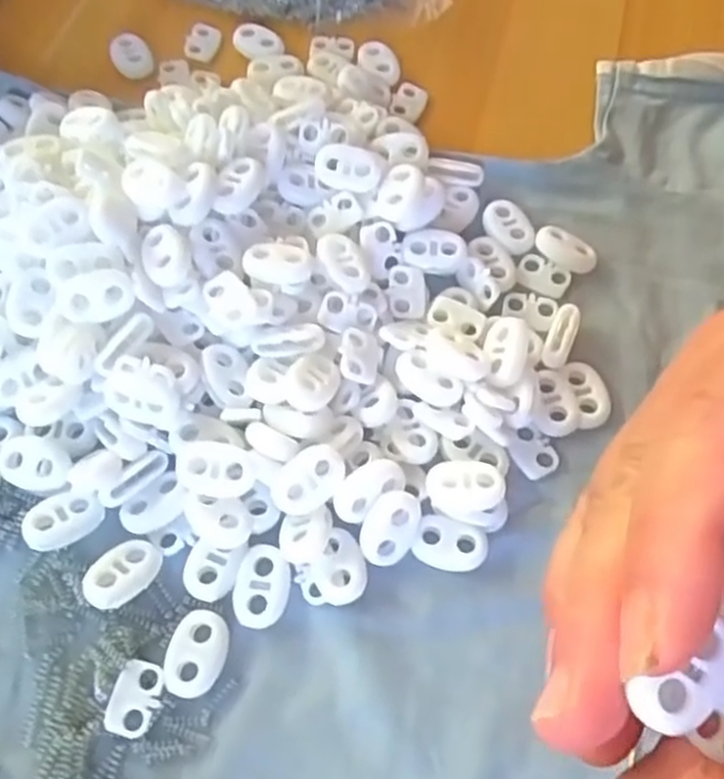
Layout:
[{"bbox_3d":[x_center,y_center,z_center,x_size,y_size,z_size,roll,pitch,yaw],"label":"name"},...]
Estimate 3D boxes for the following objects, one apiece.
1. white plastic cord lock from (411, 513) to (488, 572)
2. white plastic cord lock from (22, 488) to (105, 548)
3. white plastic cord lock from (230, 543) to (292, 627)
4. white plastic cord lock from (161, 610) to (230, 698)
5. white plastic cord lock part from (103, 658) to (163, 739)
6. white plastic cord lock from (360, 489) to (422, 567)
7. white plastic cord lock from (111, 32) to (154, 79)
[{"bbox_3d":[0.025,0.044,0.217,0.020,0.004,0.014,16,66,5],"label":"white plastic cord lock"},{"bbox_3d":[-0.085,0.037,0.215,0.022,0.006,0.014,-26,69,-13],"label":"white plastic cord lock"},{"bbox_3d":[-0.028,0.054,0.209,0.015,0.004,0.021,12,66,3],"label":"white plastic cord lock"},{"bbox_3d":[-0.044,0.070,0.203,0.015,0.004,0.022,16,66,5],"label":"white plastic cord lock"},{"bbox_3d":[-0.059,0.080,0.198,0.012,0.004,0.018,19,66,6],"label":"white plastic cord lock part"},{"bbox_3d":[0.008,0.039,0.215,0.015,0.008,0.020,32,68,11],"label":"white plastic cord lock"},{"bbox_3d":[-0.093,-0.135,0.307,0.015,0.006,0.019,-22,68,-12],"label":"white plastic cord lock"}]

